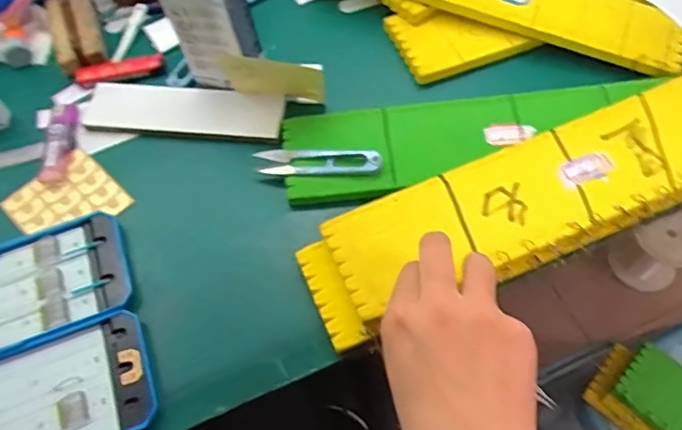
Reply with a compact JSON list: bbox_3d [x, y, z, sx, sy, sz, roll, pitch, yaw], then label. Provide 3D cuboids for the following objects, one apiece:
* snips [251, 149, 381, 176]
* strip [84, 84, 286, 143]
[{"bbox_3d":[-0.018,-0.043,0.446,0.098,0.011,0.021,4,63,5],"label":"snips"},{"bbox_3d":[-0.129,-0.086,0.469,0.157,0.012,0.046,3,63,4],"label":"strip"}]

